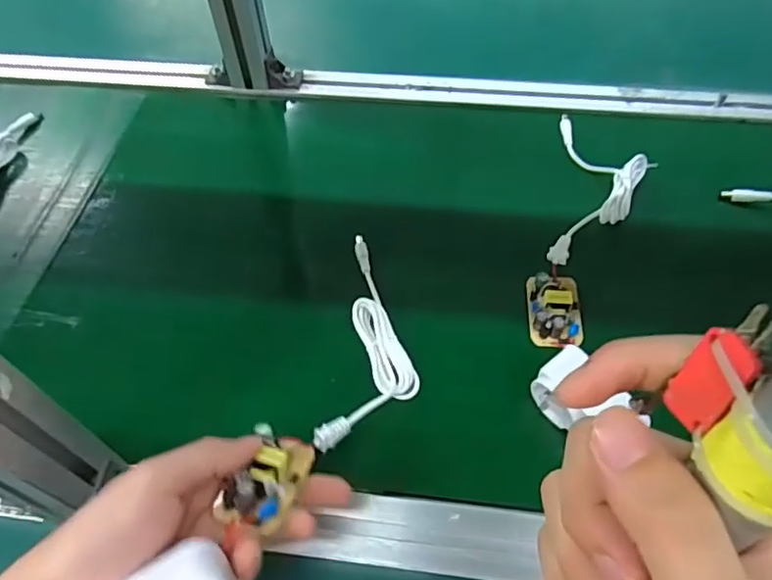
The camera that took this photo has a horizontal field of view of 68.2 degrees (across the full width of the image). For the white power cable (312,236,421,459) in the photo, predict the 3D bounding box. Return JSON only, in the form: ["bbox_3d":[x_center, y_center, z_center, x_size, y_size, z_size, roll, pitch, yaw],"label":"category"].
[{"bbox_3d":[-0.005,0.025,0.404,0.056,0.046,0.192,2,55,5],"label":"white power cable"}]

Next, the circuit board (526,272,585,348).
[{"bbox_3d":[0.127,0.014,0.426,0.040,0.019,0.065,4,55,7],"label":"circuit board"}]

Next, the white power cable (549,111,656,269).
[{"bbox_3d":[0.189,-0.091,0.499,0.078,0.028,0.197,10,56,11],"label":"white power cable"}]

